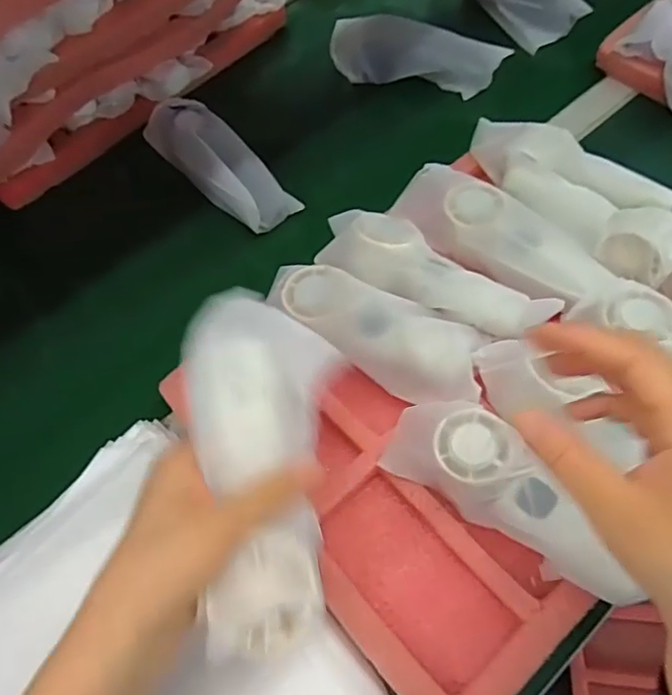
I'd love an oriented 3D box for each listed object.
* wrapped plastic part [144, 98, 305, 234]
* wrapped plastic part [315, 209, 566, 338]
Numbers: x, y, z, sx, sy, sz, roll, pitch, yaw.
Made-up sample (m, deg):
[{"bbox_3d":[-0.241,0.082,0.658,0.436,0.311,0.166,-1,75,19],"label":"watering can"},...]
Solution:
[{"bbox_3d":[-0.131,-0.198,0.607,0.065,0.052,0.200,-40,65,-17],"label":"wrapped plastic part"},{"bbox_3d":[0.079,-0.062,0.469,0.192,0.038,0.063,19,64,14],"label":"wrapped plastic part"}]

